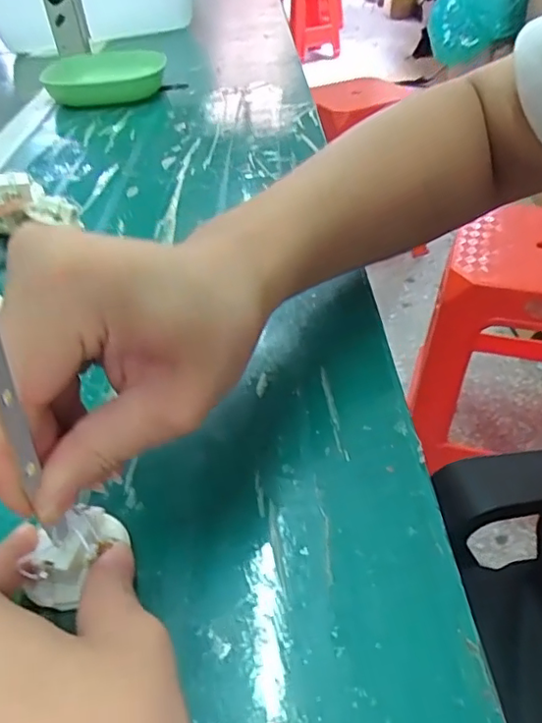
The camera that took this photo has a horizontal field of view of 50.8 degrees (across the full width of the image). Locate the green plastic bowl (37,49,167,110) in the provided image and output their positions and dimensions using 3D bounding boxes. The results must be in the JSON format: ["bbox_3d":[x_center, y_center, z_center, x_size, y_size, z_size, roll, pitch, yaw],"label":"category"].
[{"bbox_3d":[-0.197,-0.343,0.686,0.137,0.028,0.170,-12,40,-8],"label":"green plastic bowl"}]

